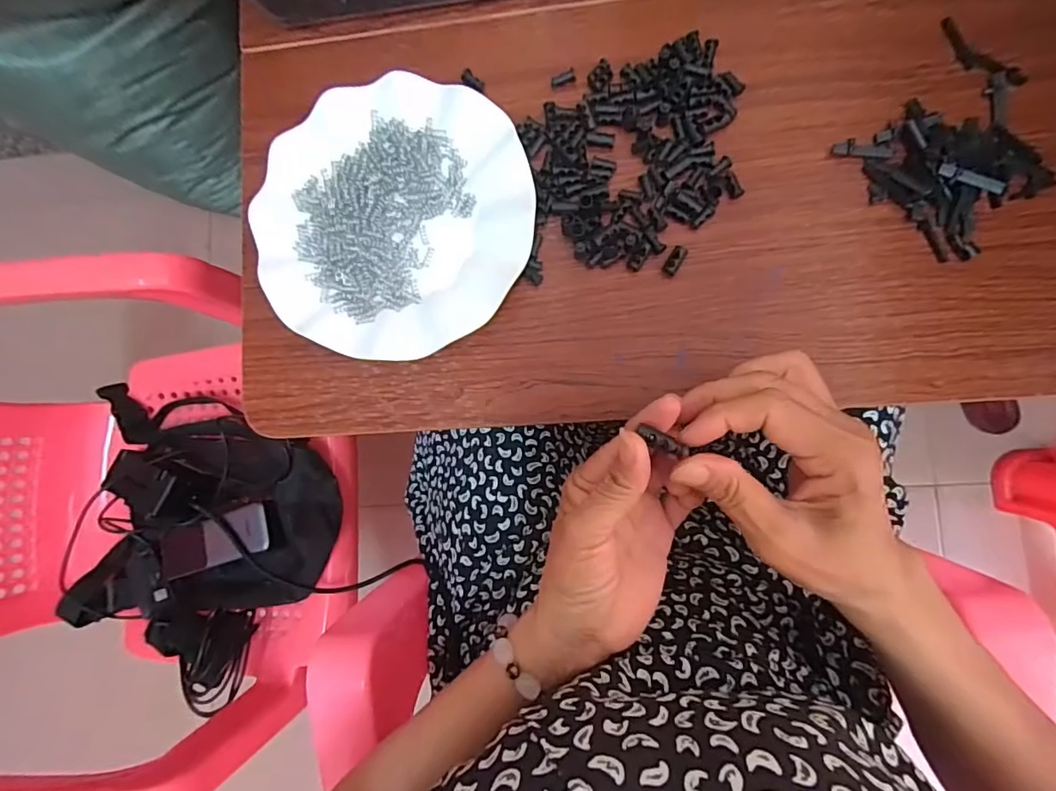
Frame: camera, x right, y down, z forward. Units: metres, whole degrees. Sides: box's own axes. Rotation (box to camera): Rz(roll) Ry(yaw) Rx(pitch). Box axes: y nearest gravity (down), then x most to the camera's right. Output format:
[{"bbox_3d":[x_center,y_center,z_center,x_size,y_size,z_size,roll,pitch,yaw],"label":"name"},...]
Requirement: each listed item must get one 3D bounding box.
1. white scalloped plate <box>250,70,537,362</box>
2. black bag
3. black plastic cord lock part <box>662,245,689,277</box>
[{"bbox_3d":[-0.090,-0.117,0.346,0.181,0.026,0.179,0,86,6],"label":"white scalloped plate"},{"bbox_3d":[-0.366,0.149,0.576,0.304,0.094,0.263,14,88,7],"label":"black bag"},{"bbox_3d":[0.095,-0.088,0.336,0.010,0.007,0.020,29,90,7],"label":"black plastic cord lock part"}]

